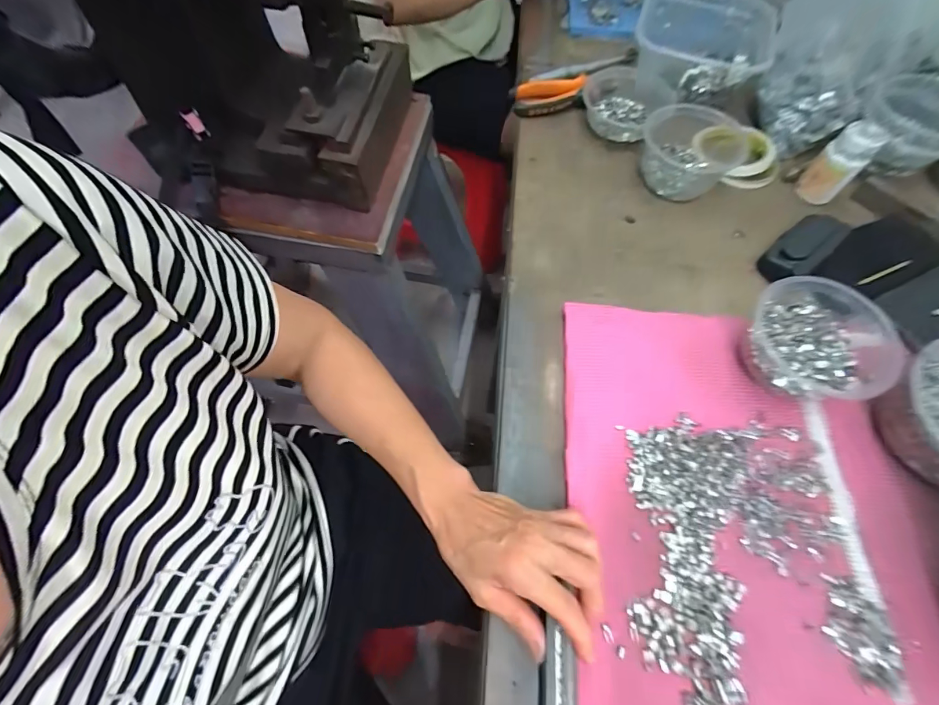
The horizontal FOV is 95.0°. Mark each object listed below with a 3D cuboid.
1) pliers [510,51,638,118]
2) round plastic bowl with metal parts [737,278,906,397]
[{"bbox_3d":[0.147,-0.384,0.613,0.192,0.028,0.081,-33,69,-16],"label":"pliers"},{"bbox_3d":[0.317,-0.011,0.397,0.113,0.065,0.120,0,63,1],"label":"round plastic bowl with metal parts"}]

